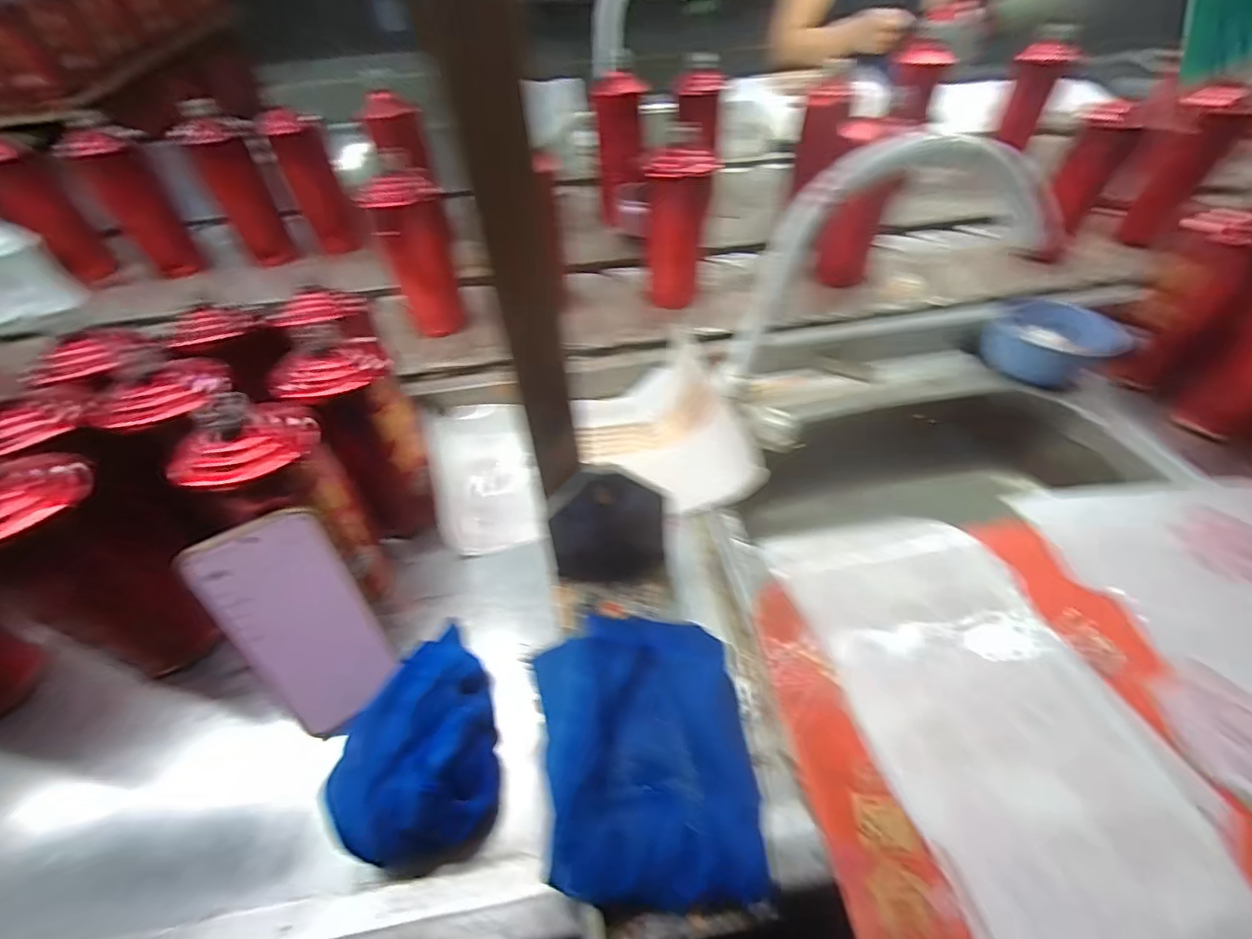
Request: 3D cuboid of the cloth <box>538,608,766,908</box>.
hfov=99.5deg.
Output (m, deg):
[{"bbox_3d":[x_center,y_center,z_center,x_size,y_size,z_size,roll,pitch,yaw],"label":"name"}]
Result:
[{"bbox_3d":[0.013,0.177,0.351,0.127,0.031,0.175,-7,48,-2],"label":"cloth"}]

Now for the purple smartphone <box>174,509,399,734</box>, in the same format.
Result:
[{"bbox_3d":[-0.224,0.111,0.374,0.014,0.174,0.073,20,42,40],"label":"purple smartphone"}]

